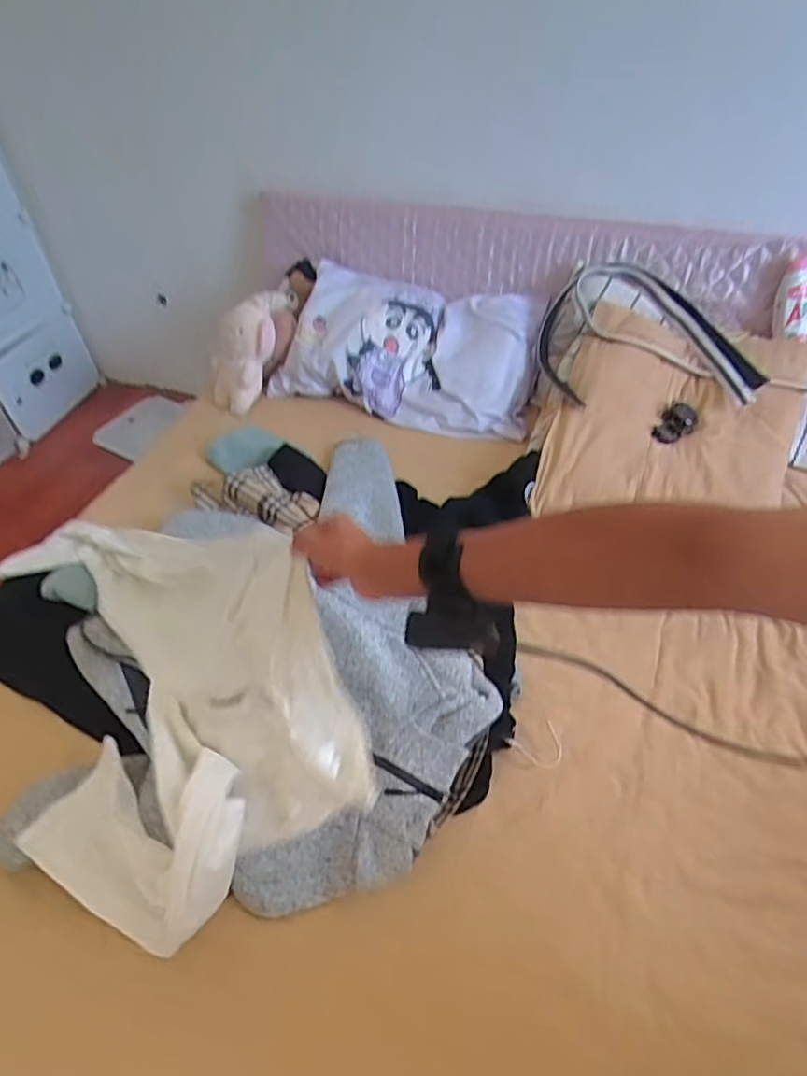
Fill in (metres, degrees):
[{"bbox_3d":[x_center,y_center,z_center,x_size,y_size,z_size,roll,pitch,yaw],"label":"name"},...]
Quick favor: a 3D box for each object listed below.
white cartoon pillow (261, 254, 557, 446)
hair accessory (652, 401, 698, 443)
[{"bbox_3d":[0.012,-0.441,1.446,0.589,0.105,0.363,13,85,8],"label":"white cartoon pillow"},{"bbox_3d":[0.535,-0.220,1.240,0.063,0.028,0.096,37,90,20],"label":"hair accessory"}]

